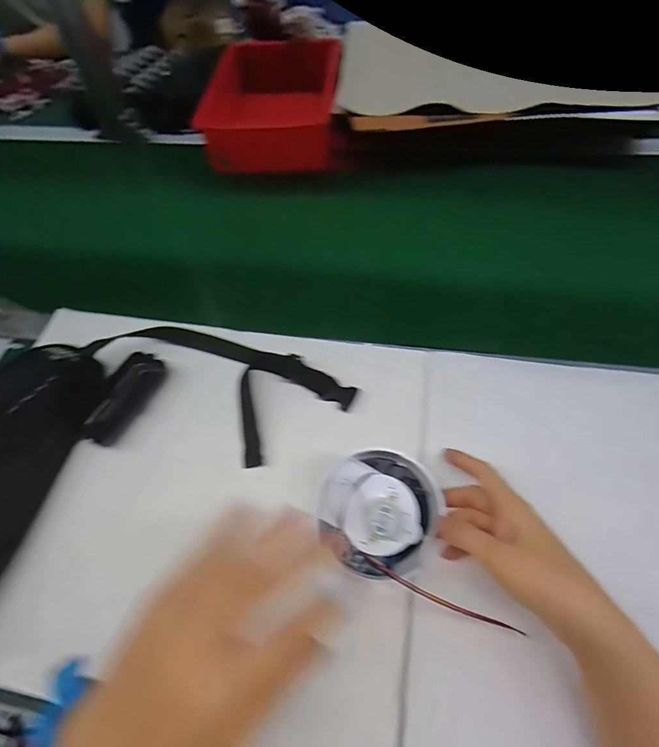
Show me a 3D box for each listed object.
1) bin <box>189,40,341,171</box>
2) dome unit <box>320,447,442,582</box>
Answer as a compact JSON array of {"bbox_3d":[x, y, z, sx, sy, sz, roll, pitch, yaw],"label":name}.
[{"bbox_3d":[-0.093,-0.450,0.703,0.211,0.116,0.234,1,59,5],"label":"bin"},{"bbox_3d":[0.044,0.115,0.356,0.098,0.063,0.103,-2,60,3],"label":"dome unit"}]

